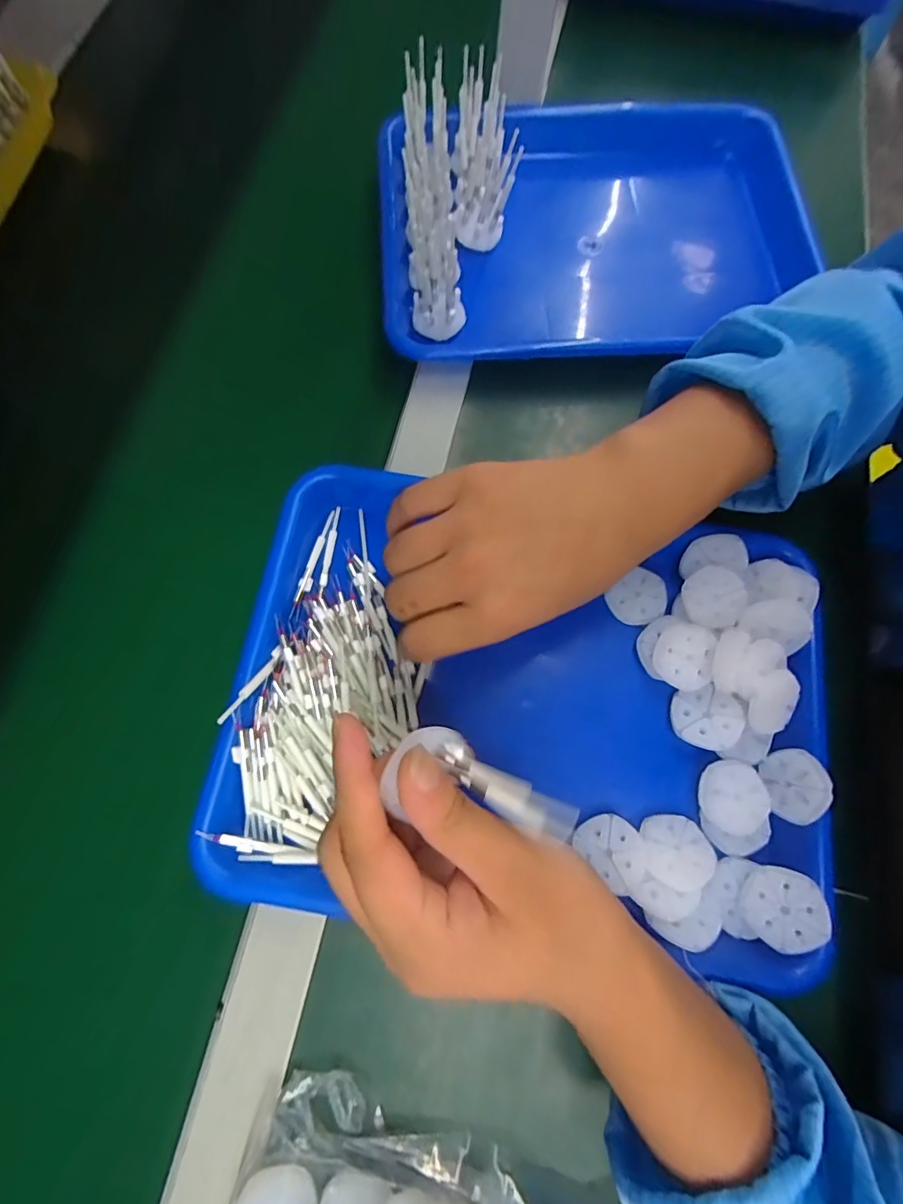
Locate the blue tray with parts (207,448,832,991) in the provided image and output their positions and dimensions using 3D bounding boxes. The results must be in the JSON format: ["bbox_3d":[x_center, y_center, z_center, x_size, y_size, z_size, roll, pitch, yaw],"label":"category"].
[{"bbox_3d":[0.042,0.056,0.296,0.328,0.046,0.238,9,70,2],"label":"blue tray with parts"}]

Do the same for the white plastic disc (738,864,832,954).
[{"bbox_3d":[0.171,0.158,0.260,0.038,0.005,0.037,9,73,32],"label":"white plastic disc"}]

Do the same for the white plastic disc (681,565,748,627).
[{"bbox_3d":[0.161,-0.004,0.309,0.038,0.007,0.035,1,73,-2],"label":"white plastic disc"}]

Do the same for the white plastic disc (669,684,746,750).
[{"bbox_3d":[0.147,0.066,0.291,0.038,0.004,0.034,27,75,26],"label":"white plastic disc"}]

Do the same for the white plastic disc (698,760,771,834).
[{"bbox_3d":[0.158,0.108,0.281,0.038,0.004,0.037,1,73,-2],"label":"white plastic disc"}]

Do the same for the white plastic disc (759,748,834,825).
[{"bbox_3d":[0.189,0.100,0.277,0.005,0.033,0.037,20,53,-25],"label":"white plastic disc"}]

